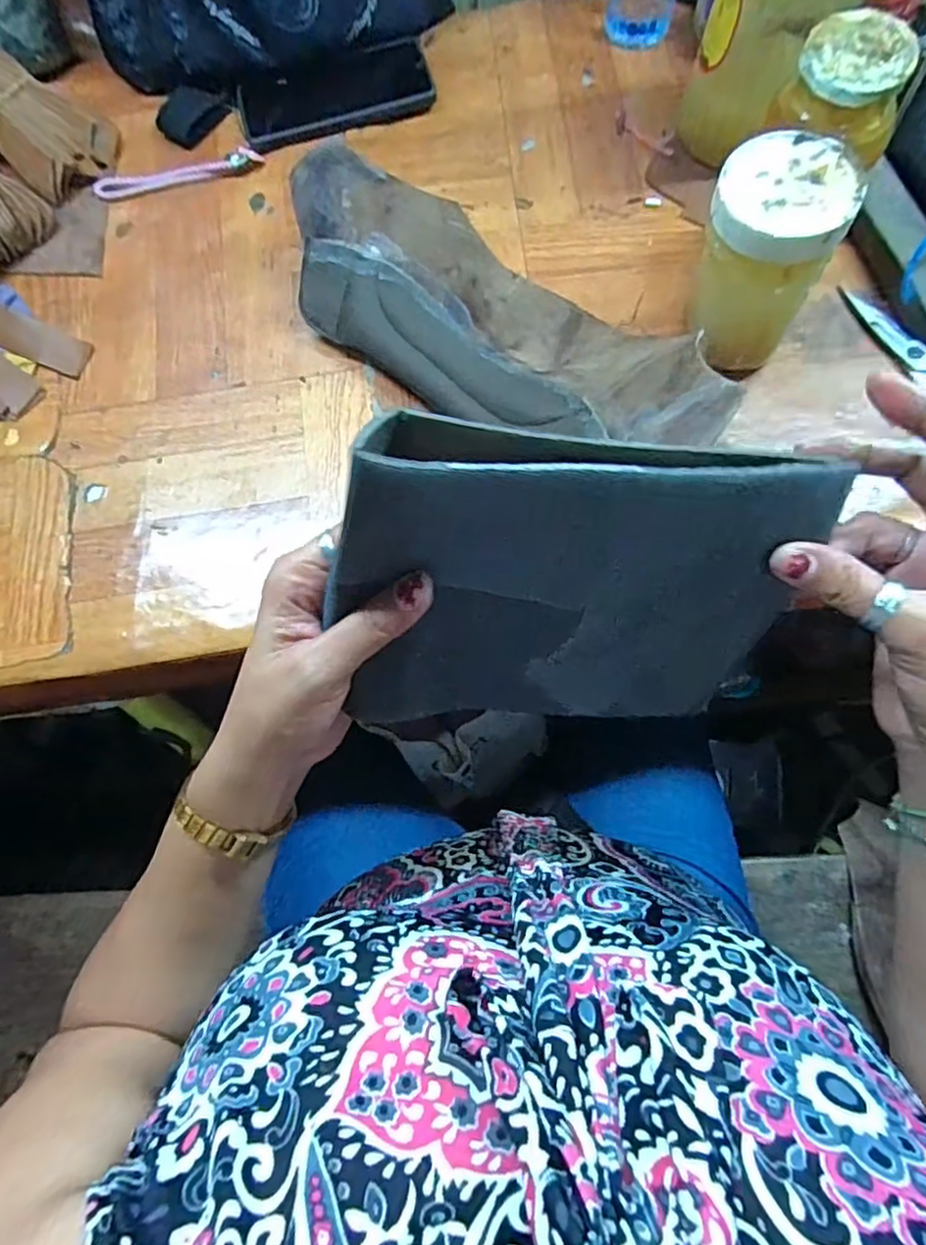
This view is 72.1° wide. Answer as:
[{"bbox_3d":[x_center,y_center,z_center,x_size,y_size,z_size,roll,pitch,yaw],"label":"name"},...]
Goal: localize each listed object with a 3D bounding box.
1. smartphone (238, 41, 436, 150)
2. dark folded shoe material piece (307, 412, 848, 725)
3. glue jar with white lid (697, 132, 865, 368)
[{"bbox_3d":[-0.108,-0.447,0.542,0.161,0.012,0.075,-20,74,-5],"label":"smartphone"},{"bbox_3d":[0.042,-0.014,0.266,0.182,0.136,0.028,5,42,-10],"label":"dark folded shoe material piece"},{"bbox_3d":[0.190,-0.232,0.414,0.078,0.113,0.078,0,73,1],"label":"glue jar with white lid"}]

